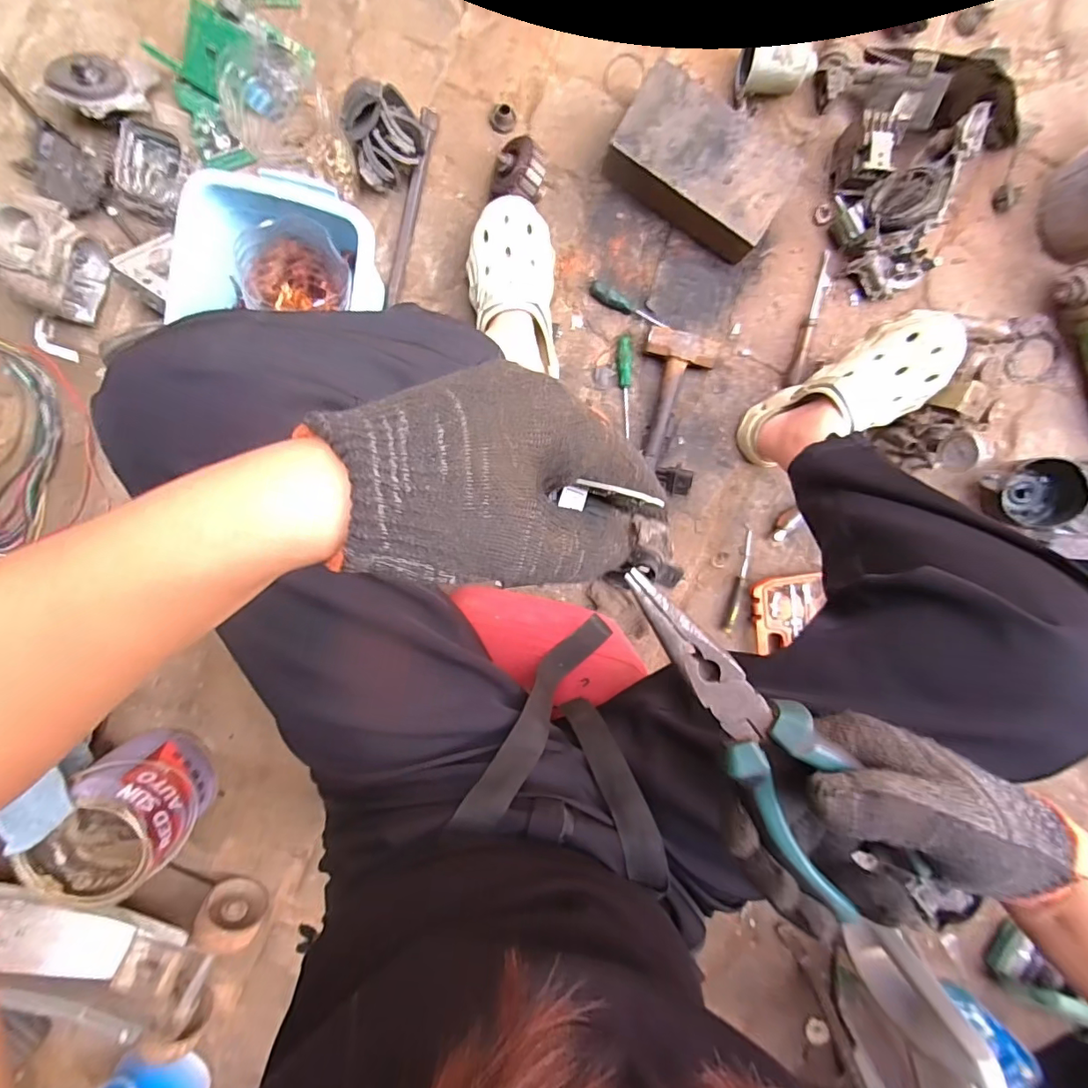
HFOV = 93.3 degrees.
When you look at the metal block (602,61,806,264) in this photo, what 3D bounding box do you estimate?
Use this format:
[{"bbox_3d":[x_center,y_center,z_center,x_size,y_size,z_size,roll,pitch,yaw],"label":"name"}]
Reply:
[{"bbox_3d":[0.201,-0.479,0.658,0.219,0.064,0.127,33,96,-6],"label":"metal block"}]

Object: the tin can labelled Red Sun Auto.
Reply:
[{"bbox_3d":[-0.578,0.368,0.708,0.144,0.151,0.162,38,95,-7],"label":"tin can labelled Red Sun Auto"}]

